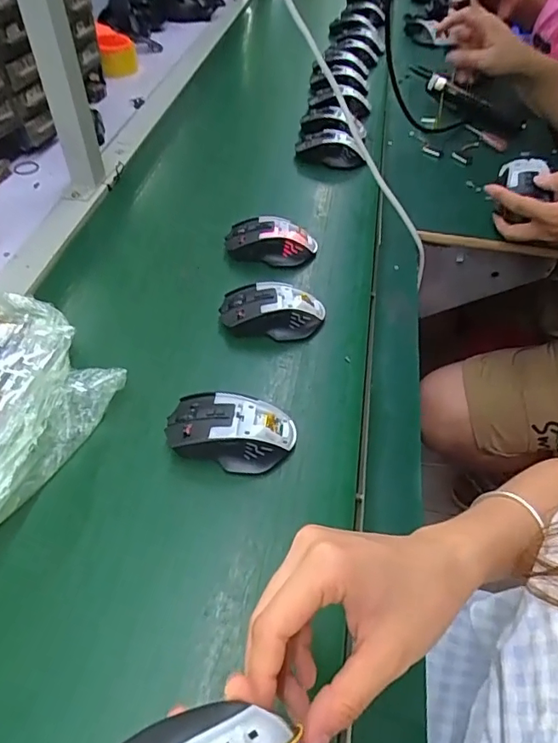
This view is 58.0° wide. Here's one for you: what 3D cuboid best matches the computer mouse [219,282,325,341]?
[{"bbox_3d":[-0.006,-0.067,0.562,0.117,0.041,0.065,-2,53,0],"label":"computer mouse"}]

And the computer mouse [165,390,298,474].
[{"bbox_3d":[-0.043,0.053,0.455,0.111,0.040,0.065,5,54,5],"label":"computer mouse"}]

